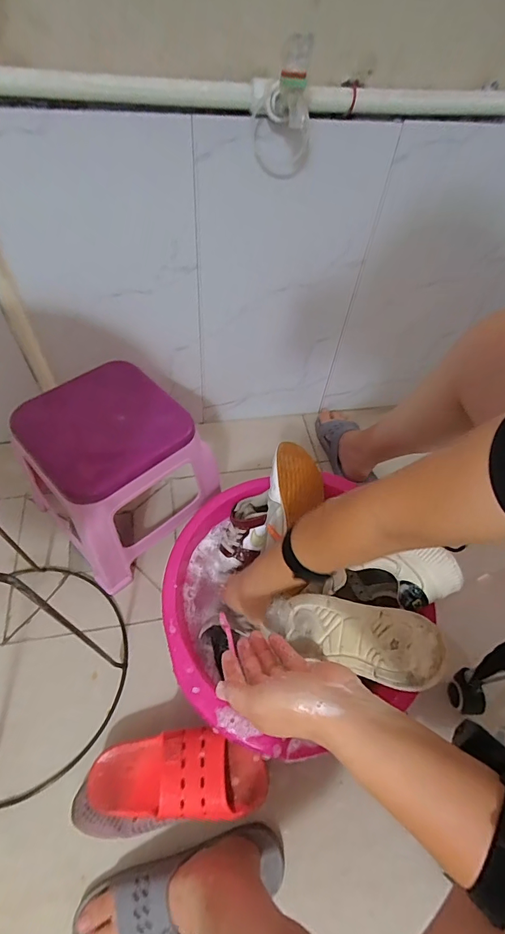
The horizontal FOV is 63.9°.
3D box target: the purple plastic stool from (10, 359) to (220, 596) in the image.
[{"bbox_3d":[-0.236,0.010,0.734,0.262,0.282,0.244,-36,64,-26],"label":"purple plastic stool"}]

